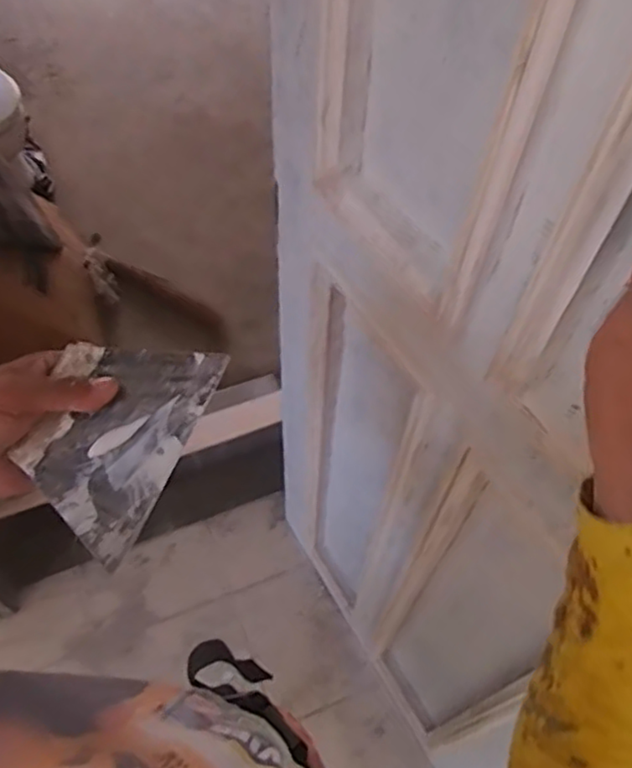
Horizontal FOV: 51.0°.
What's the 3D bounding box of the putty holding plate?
[{"bbox_3d":[-0.129,0.030,0.414,0.095,0.007,0.133,23,75,12],"label":"putty holding plate"}]

